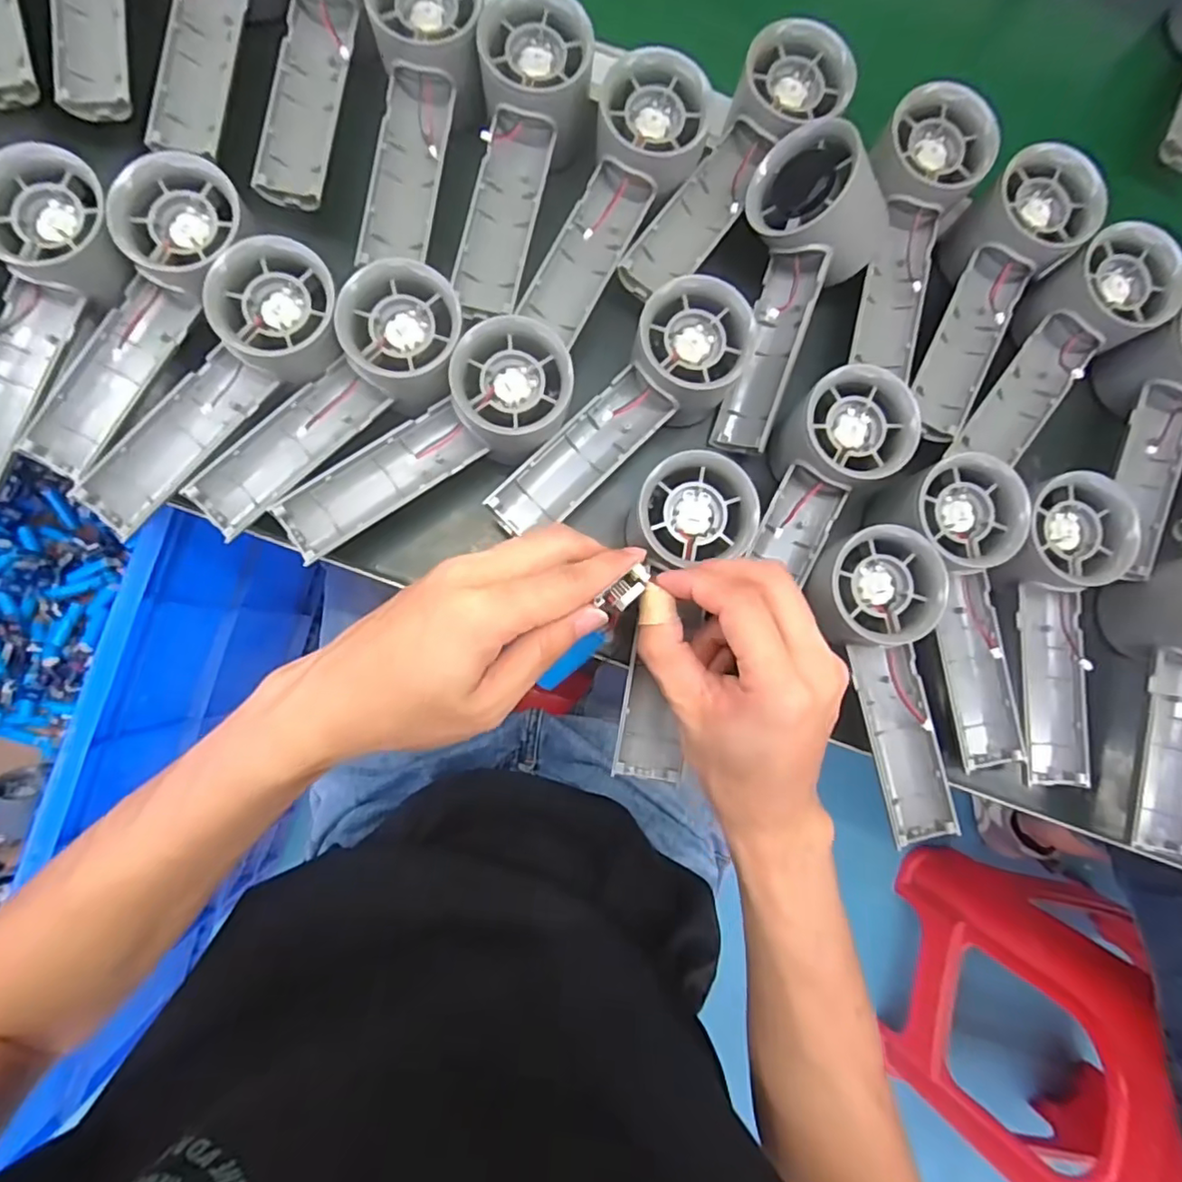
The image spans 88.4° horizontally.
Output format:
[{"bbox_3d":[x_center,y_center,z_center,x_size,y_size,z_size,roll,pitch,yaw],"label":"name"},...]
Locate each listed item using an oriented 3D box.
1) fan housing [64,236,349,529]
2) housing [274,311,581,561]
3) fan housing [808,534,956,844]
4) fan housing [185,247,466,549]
[{"bbox_3d":[-0.180,-0.093,0.292,0.054,0.027,0.156,43,96,-1],"label":"fan housing"},{"bbox_3d":[-0.080,-0.071,0.301,0.158,0.029,0.055,-32,89,6],"label":"housing"},{"bbox_3d":[0.149,0.049,0.299,0.053,0.028,0.155,-7,86,-6],"label":"fan housing"},{"bbox_3d":[-0.127,-0.089,0.297,0.155,0.028,0.056,-42,90,7],"label":"fan housing"}]

